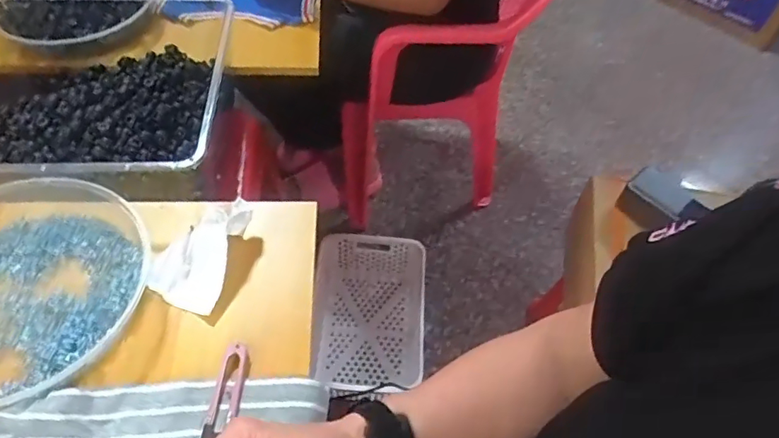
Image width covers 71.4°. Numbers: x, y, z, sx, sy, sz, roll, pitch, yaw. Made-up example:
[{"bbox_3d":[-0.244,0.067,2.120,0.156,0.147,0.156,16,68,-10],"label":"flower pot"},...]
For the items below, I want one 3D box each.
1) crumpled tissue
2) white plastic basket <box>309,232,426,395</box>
[{"bbox_3d":[-0.185,0.027,0.523,0.079,0.030,0.116,14,54,6],"label":"crumpled tissue"},{"bbox_3d":[-0.039,0.179,1.065,0.225,0.104,0.276,2,54,-3],"label":"white plastic basket"}]

